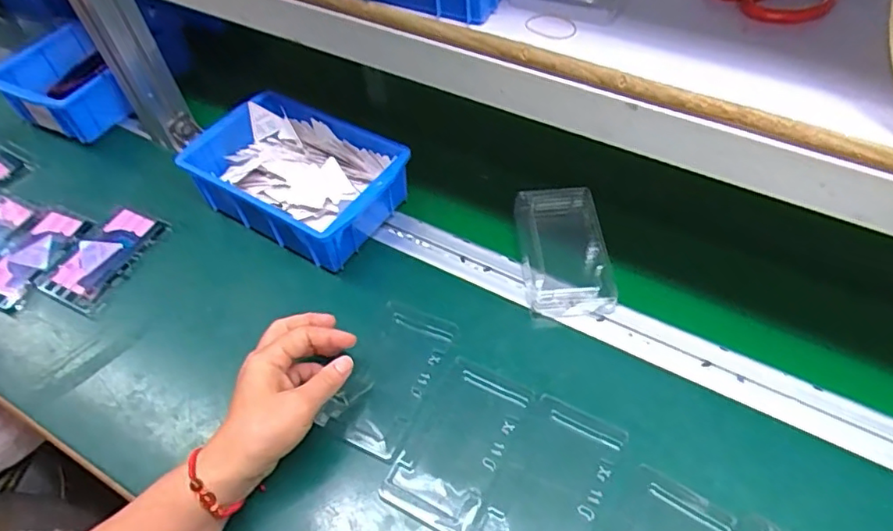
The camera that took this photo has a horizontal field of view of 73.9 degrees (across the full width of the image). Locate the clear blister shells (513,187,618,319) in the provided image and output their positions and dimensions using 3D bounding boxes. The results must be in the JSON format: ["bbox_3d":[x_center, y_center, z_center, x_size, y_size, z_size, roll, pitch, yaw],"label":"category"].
[{"bbox_3d":[0.111,-0.014,0.559,0.081,0.036,0.129,-3,52,1],"label":"clear blister shells"}]

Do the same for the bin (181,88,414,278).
[{"bbox_3d":[-0.148,-0.089,0.606,0.206,0.065,0.139,25,58,21],"label":"bin"}]

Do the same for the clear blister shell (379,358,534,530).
[{"bbox_3d":[0.009,0.138,0.463,0.071,0.012,0.127,22,57,19],"label":"clear blister shell"}]

